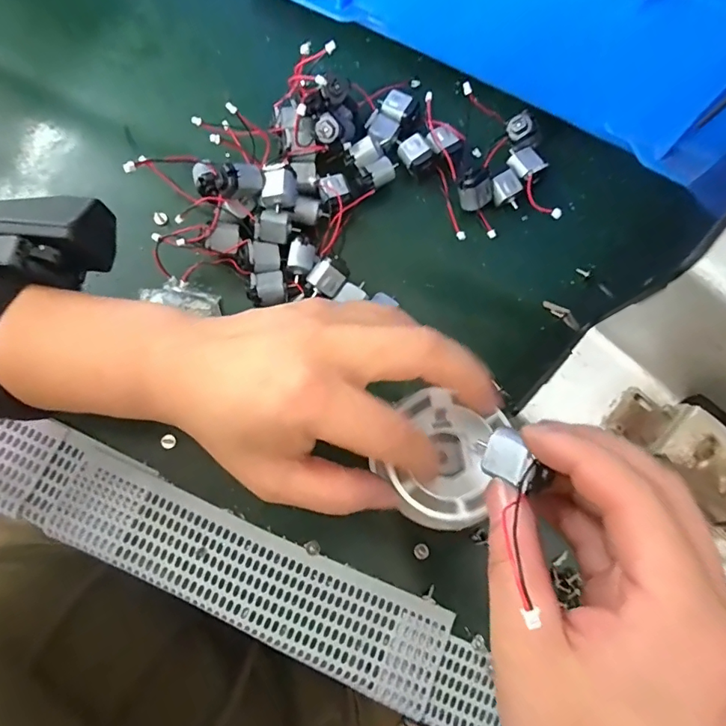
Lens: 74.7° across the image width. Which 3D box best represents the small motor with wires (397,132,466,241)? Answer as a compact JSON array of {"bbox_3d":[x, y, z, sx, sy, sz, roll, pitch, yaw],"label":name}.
[{"bbox_3d":[0.048,-0.112,0.302,0.019,0.016,0.073,-32,93,-6],"label":"small motor with wires"}]

